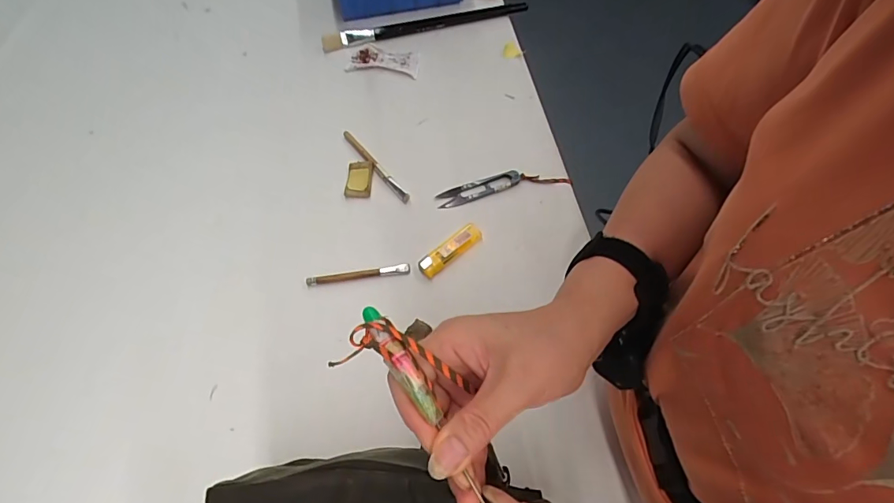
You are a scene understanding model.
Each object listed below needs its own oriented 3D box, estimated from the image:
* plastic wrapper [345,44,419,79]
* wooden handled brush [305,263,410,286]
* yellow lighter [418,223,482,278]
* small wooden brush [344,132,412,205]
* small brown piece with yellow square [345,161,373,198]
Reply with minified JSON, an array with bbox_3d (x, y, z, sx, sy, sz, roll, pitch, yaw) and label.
[{"bbox_3d":[-0.087,-0.264,0.632,0.097,0.009,0.046,12,65,5],"label":"plastic wrapper"},{"bbox_3d":[-0.097,0.025,0.497,0.111,0.008,0.010,-6,65,-3],"label":"wooden handled brush"},{"bbox_3d":[0.005,-0.002,0.506,0.080,0.017,0.021,-36,70,-16],"label":"yellow lighter"},{"bbox_3d":[-0.088,-0.106,0.557,0.012,0.013,0.129,-36,70,-16],"label":"small wooden brush"},{"bbox_3d":[-0.106,-0.087,0.550,0.030,0.013,0.047,2,64,1],"label":"small brown piece with yellow square"}]

